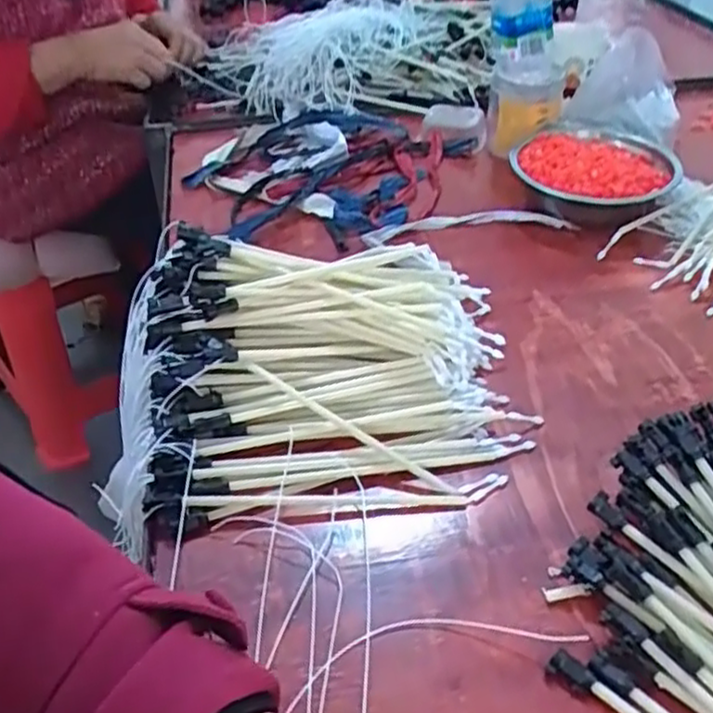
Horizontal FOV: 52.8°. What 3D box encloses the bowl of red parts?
[{"bbox_3d":[0.243,-0.188,0.742,0.156,0.062,0.144,0,40,0],"label":"bowl of red parts"}]

